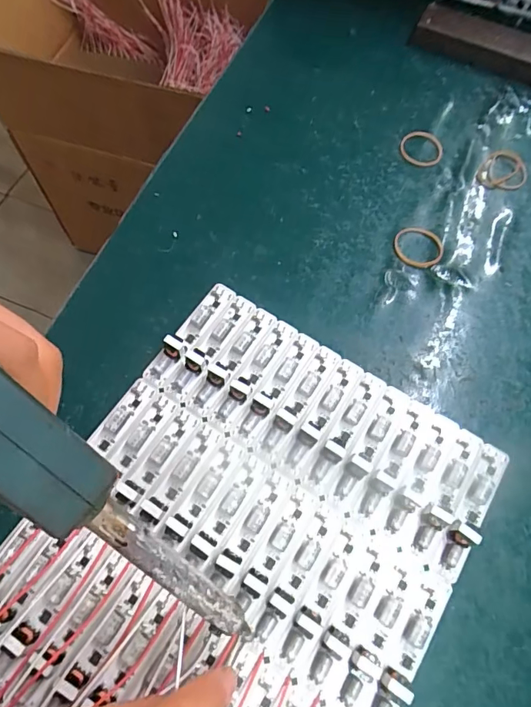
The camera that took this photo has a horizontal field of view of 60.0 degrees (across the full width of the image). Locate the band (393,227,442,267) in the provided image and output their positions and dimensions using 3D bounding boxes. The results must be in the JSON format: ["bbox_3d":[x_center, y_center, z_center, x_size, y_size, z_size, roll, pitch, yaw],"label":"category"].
[{"bbox_3d":[0.101,-0.071,0.303,0.032,0.004,0.032,16,67,4],"label":"band"}]

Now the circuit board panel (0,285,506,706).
[{"bbox_3d":[-0.028,0.117,0.210,0.191,0.013,0.292,32,69,11],"label":"circuit board panel"}]

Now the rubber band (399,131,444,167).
[{"bbox_3d":[0.115,-0.150,0.339,0.031,0.005,0.028,21,78,3],"label":"rubber band"}]

